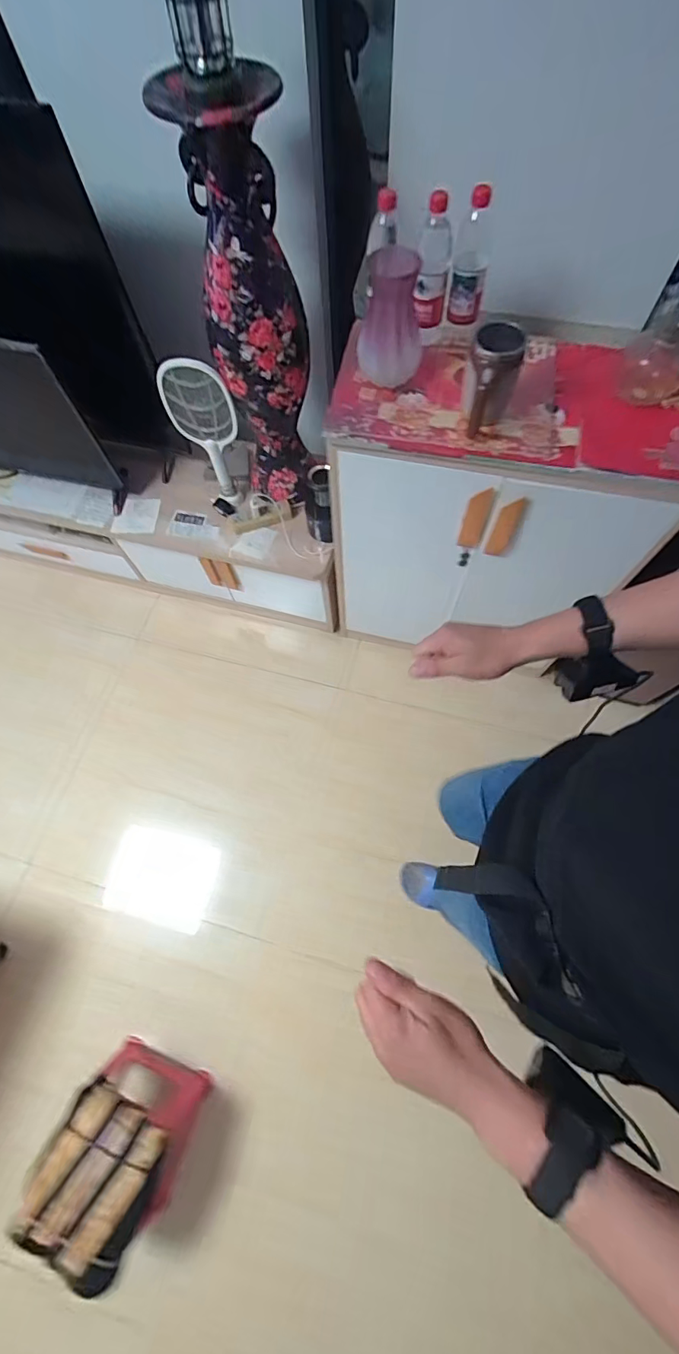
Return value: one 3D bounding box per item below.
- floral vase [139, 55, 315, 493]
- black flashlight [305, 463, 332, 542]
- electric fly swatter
[{"bbox_3d":[-0.175,-0.735,1.034,0.194,0.785,0.187,-9,68,-1],"label":"floral vase"},{"bbox_3d":[-0.058,-0.468,1.264,0.069,0.206,0.084,-3,68,1],"label":"black flashlight"},{"bbox_3d":[-0.344,-0.628,1.221,0.164,0.423,0.057,15,69,8],"label":"electric fly swatter"}]

